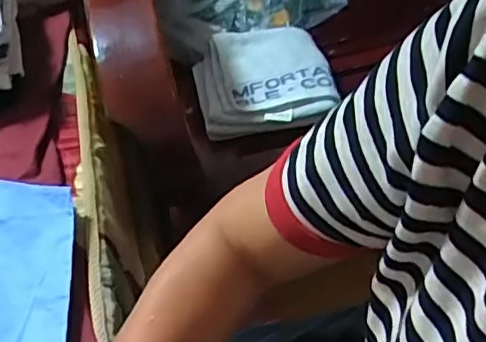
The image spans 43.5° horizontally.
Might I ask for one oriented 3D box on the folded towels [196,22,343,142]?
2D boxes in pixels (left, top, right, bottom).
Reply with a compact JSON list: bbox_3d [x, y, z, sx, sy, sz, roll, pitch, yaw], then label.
[{"bbox_3d":[0.025,-0.126,0.826,0.174,0.048,0.185,-12,49,-3],"label":"folded towels"}]

